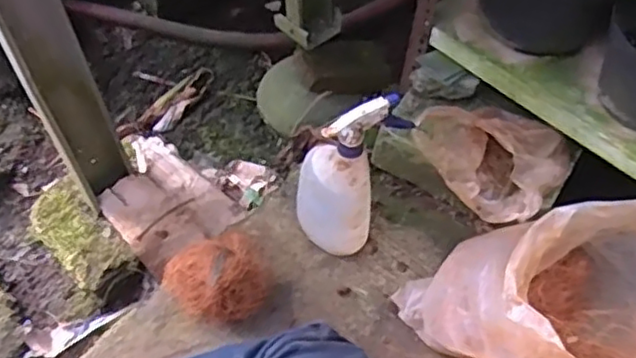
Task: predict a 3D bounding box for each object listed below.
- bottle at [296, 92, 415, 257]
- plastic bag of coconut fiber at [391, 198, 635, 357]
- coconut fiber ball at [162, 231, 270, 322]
[{"bbox_3d":[0.035,0.007,0.854,0.123,0.257,0.085,2,53,0],"label":"bottle"},{"bbox_3d":[0.232,0.142,0.716,0.267,0.241,0.196,10,53,6],"label":"plastic bag of coconut fiber"},{"bbox_3d":[-0.125,0.127,0.845,0.116,0.110,0.107,1,53,-1],"label":"coconut fiber ball"}]

